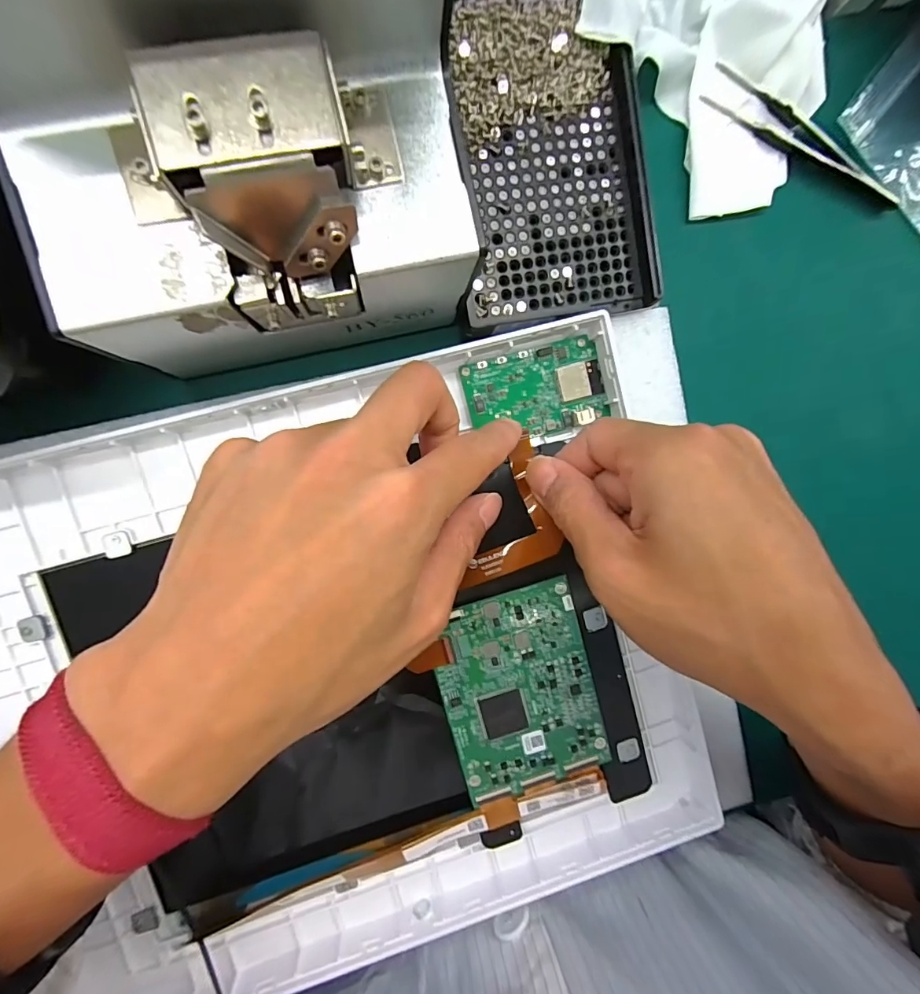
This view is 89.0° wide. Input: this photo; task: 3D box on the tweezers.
[{"bbox_3d":[0.169,-0.174,0.227,0.112,0.008,0.016,24,90,-8],"label":"tweezers"}]

